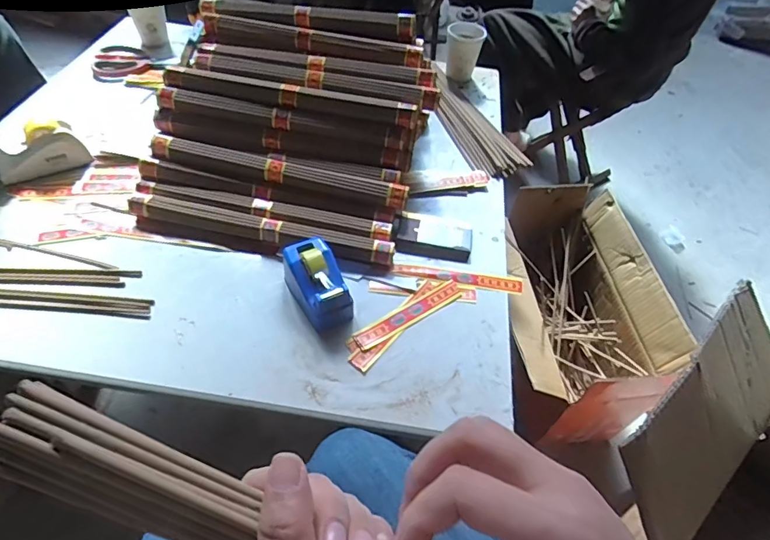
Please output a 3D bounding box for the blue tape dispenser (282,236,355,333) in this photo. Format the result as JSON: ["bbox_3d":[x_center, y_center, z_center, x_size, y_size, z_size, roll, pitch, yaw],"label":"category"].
[{"bbox_3d":[-0.078,0.015,0.551,0.058,0.056,0.105,-20,57,-20],"label":"blue tape dispenser"}]

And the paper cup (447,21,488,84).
[{"bbox_3d":[0.152,-0.426,0.915,0.073,0.089,0.081,14,52,5],"label":"paper cup"}]

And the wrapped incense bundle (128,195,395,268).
[{"bbox_3d":[-0.160,-0.048,0.610,0.342,0.029,0.048,12,52,3],"label":"wrapped incense bundle"}]

